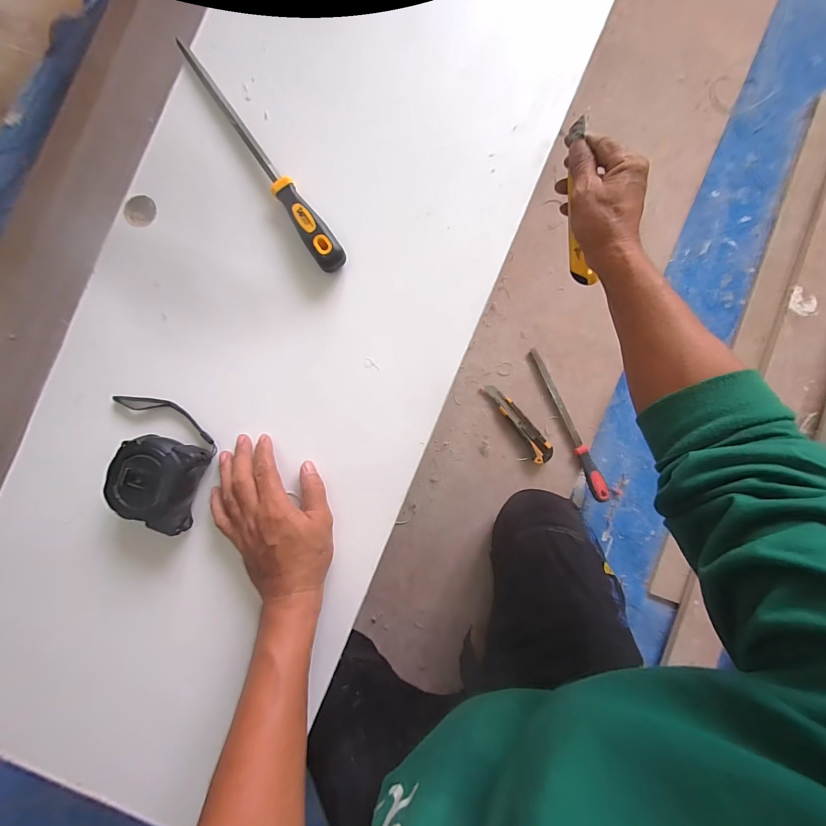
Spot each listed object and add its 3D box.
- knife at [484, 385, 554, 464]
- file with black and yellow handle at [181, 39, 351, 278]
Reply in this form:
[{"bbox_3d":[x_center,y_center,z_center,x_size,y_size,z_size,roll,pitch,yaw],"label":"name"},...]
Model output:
[{"bbox_3d":[0.194,0.016,0.669,0.037,0.015,0.168,-36,88,0],"label":"knife"},{"bbox_3d":[-0.156,-0.270,0.377,0.028,0.021,0.290,-33,88,0],"label":"file with black and yellow handle"}]

